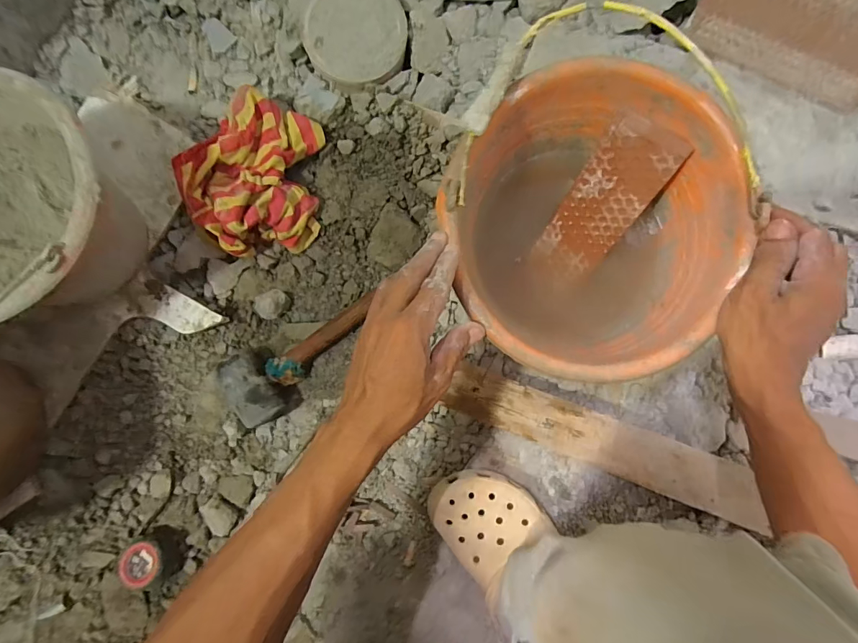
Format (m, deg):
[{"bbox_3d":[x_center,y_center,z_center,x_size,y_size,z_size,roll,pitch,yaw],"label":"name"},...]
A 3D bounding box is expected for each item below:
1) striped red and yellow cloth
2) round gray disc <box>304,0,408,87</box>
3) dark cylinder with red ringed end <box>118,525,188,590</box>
[{"bbox_3d":[-0.235,-0.198,0.547,0.164,0.080,0.216,3,82,4],"label":"striped red and yellow cloth"},{"bbox_3d":[-0.104,-0.423,0.595,0.137,0.034,0.145,-1,81,3],"label":"round gray disc"},{"bbox_3d":[-0.355,0.302,0.527,0.062,0.042,0.060,-18,81,1],"label":"dark cylinder with red ringed end"}]

